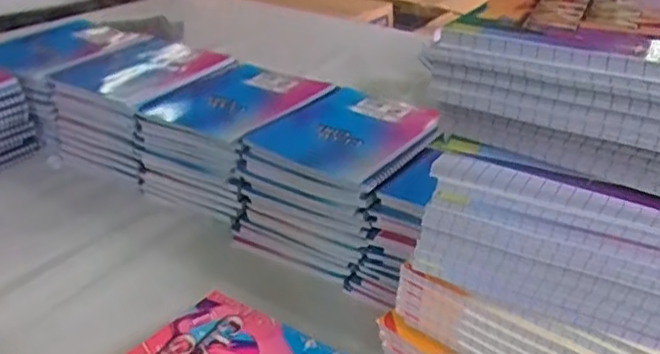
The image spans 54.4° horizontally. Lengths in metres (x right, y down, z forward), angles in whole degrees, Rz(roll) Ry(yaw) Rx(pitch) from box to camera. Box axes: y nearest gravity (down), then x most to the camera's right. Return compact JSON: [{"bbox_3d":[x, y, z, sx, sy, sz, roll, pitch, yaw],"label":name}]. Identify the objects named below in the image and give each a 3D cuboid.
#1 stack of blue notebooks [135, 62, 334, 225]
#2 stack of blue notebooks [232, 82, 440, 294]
[{"bbox_3d":[-0.113,-0.047,0.820,0.170,0.119,0.205,19,33,29],"label":"stack of blue notebooks"},{"bbox_3d":[0.015,0.000,0.739,0.165,0.119,0.203,18,33,28],"label":"stack of blue notebooks"}]

